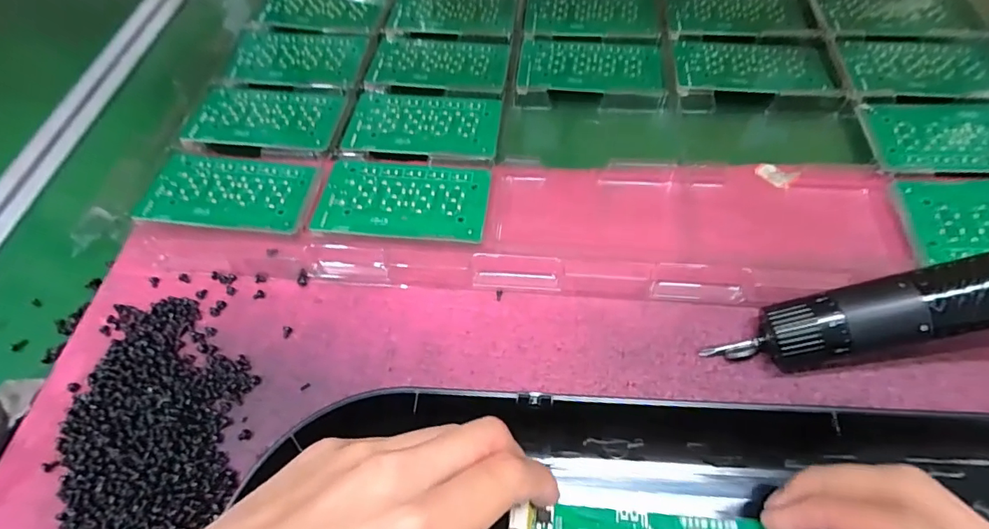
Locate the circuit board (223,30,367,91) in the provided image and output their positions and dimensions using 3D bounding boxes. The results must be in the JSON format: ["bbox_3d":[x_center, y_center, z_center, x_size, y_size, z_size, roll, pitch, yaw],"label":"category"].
[{"bbox_3d":[-0.160,-0.168,0.405,0.105,0.004,0.063,5,60,7],"label":"circuit board"}]

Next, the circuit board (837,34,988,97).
[{"bbox_3d":[0.313,-0.146,0.361,0.114,0.004,0.067,-1,59,3],"label":"circuit board"}]

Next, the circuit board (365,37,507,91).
[{"bbox_3d":[-0.043,-0.160,0.397,0.106,0.005,0.061,5,60,7],"label":"circuit board"}]

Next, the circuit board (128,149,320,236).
[{"bbox_3d":[-0.172,-0.048,0.327,0.105,0.009,0.058,4,60,7],"label":"circuit board"}]

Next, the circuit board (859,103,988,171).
[{"bbox_3d":[0.300,-0.082,0.321,0.107,0.004,0.063,2,57,7],"label":"circuit board"}]

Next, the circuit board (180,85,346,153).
[{"bbox_3d":[-0.169,-0.110,0.369,0.106,0.006,0.062,4,60,6],"label":"circuit board"}]

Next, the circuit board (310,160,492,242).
[{"bbox_3d":[-0.058,-0.042,0.319,0.105,0.005,0.057,3,60,6],"label":"circuit board"}]

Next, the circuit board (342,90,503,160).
[{"bbox_3d":[-0.050,-0.101,0.353,0.105,0.004,0.059,4,60,7],"label":"circuit board"}]

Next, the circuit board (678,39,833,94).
[{"bbox_3d":[0.191,-0.148,0.372,0.106,0.004,0.063,4,55,6],"label":"circuit board"}]

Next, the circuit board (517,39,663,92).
[{"bbox_3d":[0.073,-0.154,0.386,0.106,0.004,0.060,3,60,6],"label":"circuit board"}]

